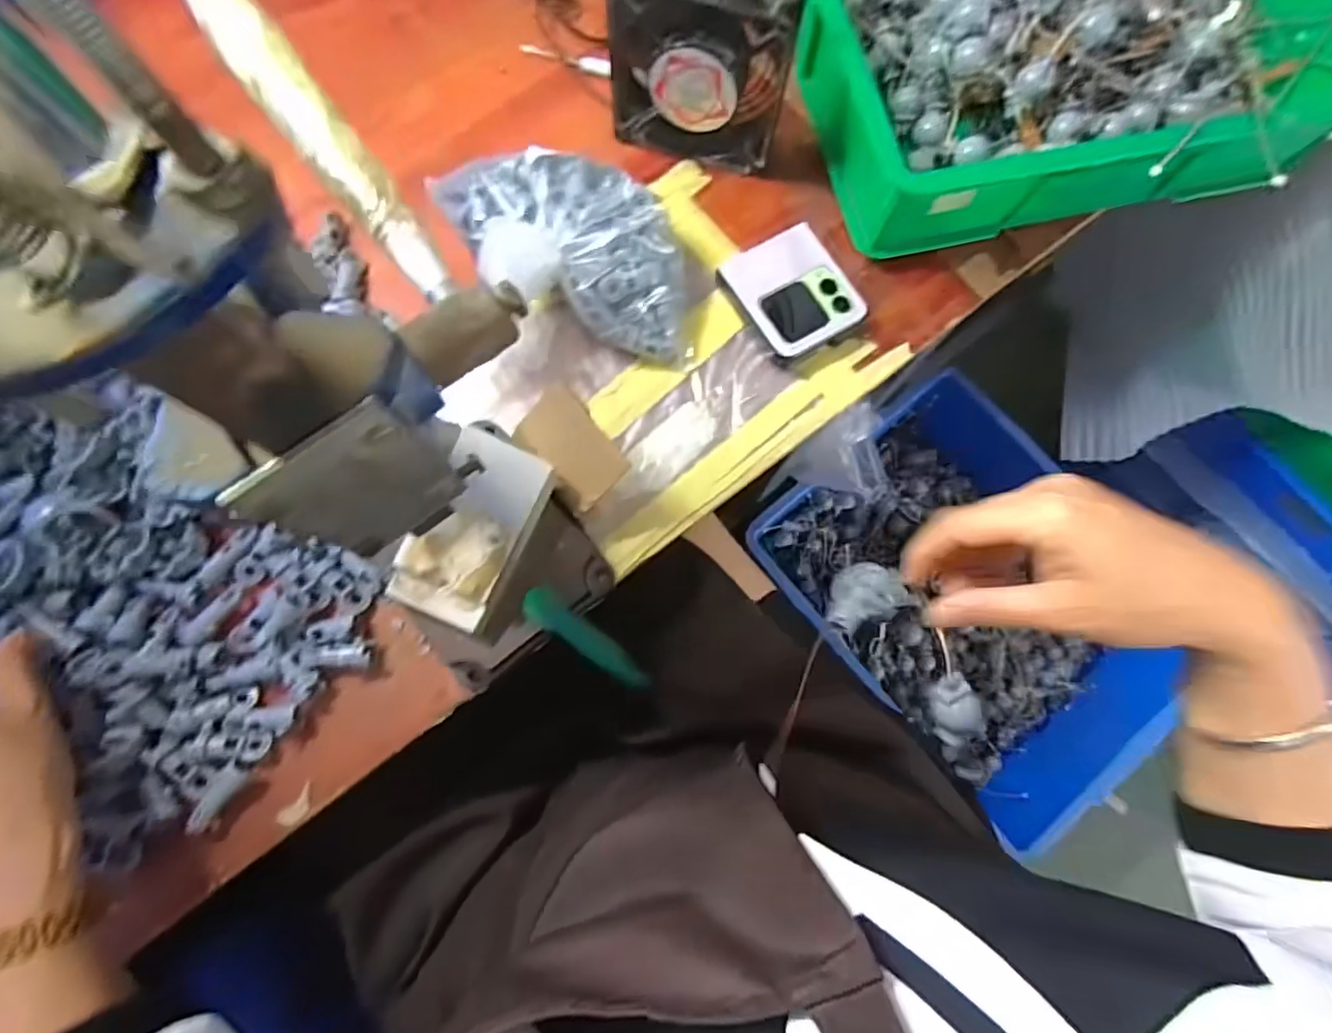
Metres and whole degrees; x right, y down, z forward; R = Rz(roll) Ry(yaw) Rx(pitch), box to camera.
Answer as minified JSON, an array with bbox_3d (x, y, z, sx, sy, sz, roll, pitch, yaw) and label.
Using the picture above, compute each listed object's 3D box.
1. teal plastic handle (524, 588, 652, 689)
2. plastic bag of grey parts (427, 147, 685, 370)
[{"bbox_3d":[-0.046,0.073,0.368,0.086,0.016,0.019,34,79,7],"label":"teal plastic handle"},{"bbox_3d":[-0.060,-0.182,0.427,0.171,0.057,0.119,14,77,3],"label":"plastic bag of grey parts"}]

